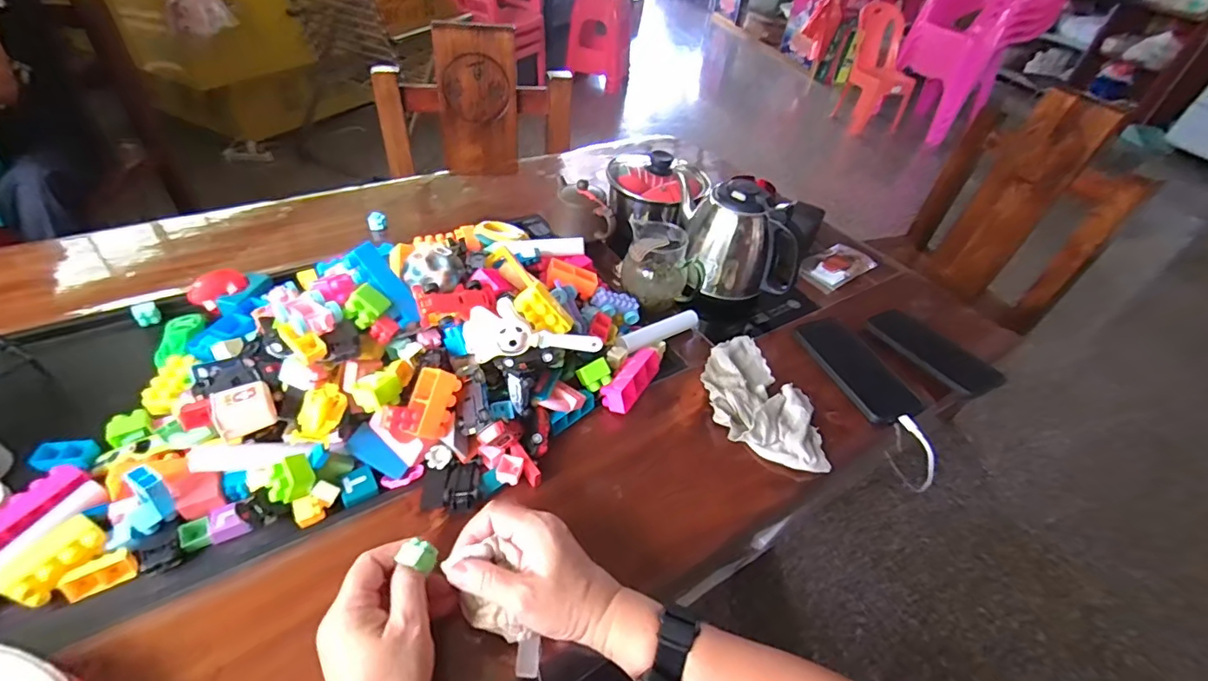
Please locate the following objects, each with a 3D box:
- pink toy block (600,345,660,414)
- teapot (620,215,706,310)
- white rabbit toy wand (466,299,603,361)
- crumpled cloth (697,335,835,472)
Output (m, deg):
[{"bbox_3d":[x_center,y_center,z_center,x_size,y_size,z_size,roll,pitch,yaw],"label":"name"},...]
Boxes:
[{"bbox_3d":[0.034,0.042,0.580,0.034,0.031,0.106,25,46,18],"label":"pink toy block"},{"bbox_3d":[0.079,-0.102,0.670,0.102,0.087,0.084,12,43,5],"label":"teapot"},{"bbox_3d":[-0.067,-0.005,0.502,0.132,0.061,0.019,5,21,-24],"label":"white rabbit toy wand"},{"bbox_3d":[0.177,0.059,0.583,0.114,0.026,0.192,5,43,-3],"label":"crumpled cloth"}]

